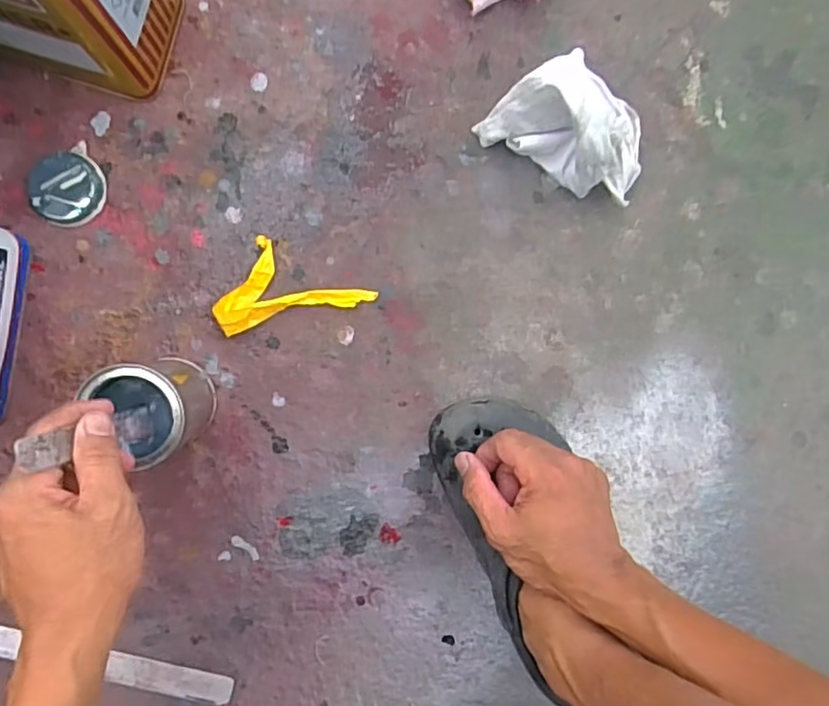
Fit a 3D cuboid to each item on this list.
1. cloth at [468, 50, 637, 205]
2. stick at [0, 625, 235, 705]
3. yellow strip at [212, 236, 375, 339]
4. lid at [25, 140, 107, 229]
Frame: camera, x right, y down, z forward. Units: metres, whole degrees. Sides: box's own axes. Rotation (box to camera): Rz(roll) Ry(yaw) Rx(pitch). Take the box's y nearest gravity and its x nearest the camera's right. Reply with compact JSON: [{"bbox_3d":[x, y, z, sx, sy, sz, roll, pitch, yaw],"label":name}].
[{"bbox_3d":[0.138,-0.194,0.515,0.134,0.076,0.090,31,87,-3],"label":"cloth"},{"bbox_3d":[-0.294,0.255,0.515,0.283,0.007,0.026,16,88,-4],"label":"stick"},{"bbox_3d":[-0.104,-0.039,0.522,0.111,0.018,0.085,28,87,-3],"label":"yellow strip"},{"bbox_3d":[-0.291,-0.139,0.512,0.058,0.010,0.064,-29,91,-4],"label":"lid"}]

